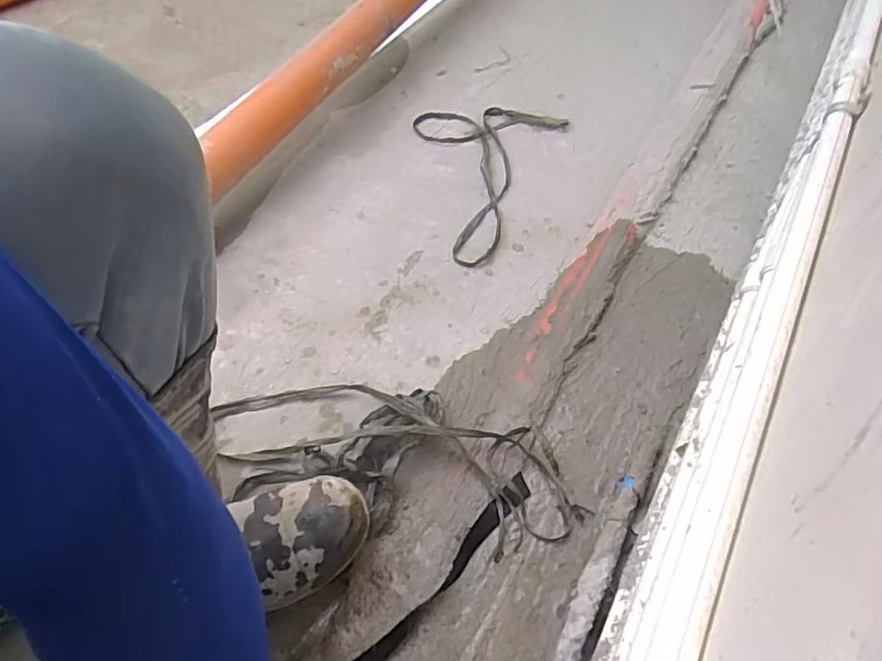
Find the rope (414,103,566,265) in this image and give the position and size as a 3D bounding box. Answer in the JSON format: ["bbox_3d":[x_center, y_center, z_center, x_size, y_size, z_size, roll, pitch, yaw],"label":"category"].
[{"bbox_3d":[0.032,-0.274,0.999,0.251,0.013,0.394,19,56,18],"label":"rope"}]

